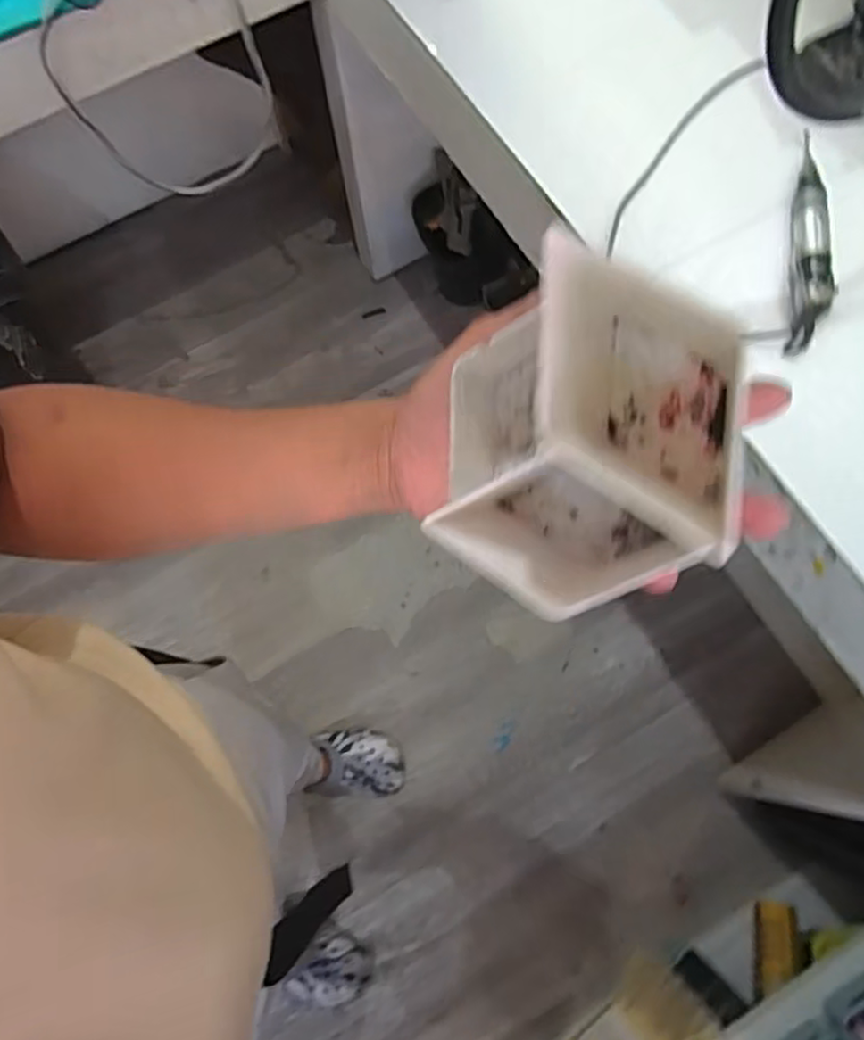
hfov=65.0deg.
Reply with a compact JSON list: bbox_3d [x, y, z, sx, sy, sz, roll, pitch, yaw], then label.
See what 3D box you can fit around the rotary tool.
[{"bbox_3d":[0.380,-0.281,0.680,0.037,0.028,0.240,8,72,4],"label":"rotary tool"}]

